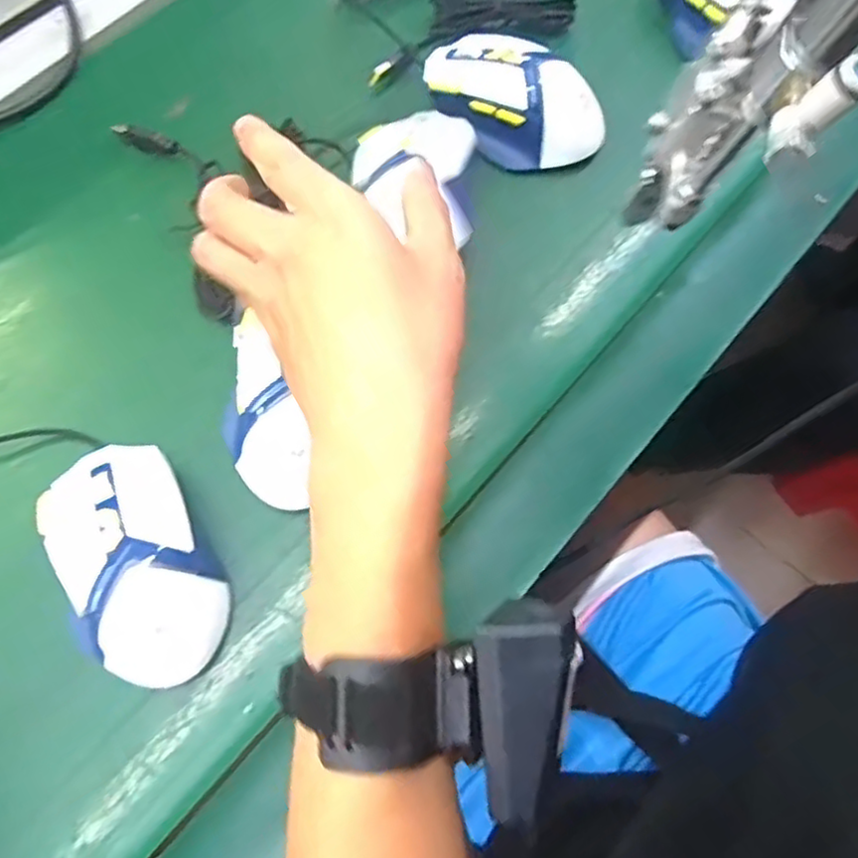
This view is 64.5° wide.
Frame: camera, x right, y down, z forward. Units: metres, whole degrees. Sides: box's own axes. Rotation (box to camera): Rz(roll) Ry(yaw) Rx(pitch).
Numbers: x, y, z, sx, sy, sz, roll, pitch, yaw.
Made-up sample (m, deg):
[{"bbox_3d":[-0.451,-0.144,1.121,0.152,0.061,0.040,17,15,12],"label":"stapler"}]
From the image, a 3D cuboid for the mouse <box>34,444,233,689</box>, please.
[{"bbox_3d":[-0.143,0.062,0.336,0.070,0.036,0.123,-25,70,-17],"label":"mouse"}]

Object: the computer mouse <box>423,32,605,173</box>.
[{"bbox_3d":[0.051,-0.208,0.429,0.122,0.037,0.064,38,66,12],"label":"computer mouse"}]

